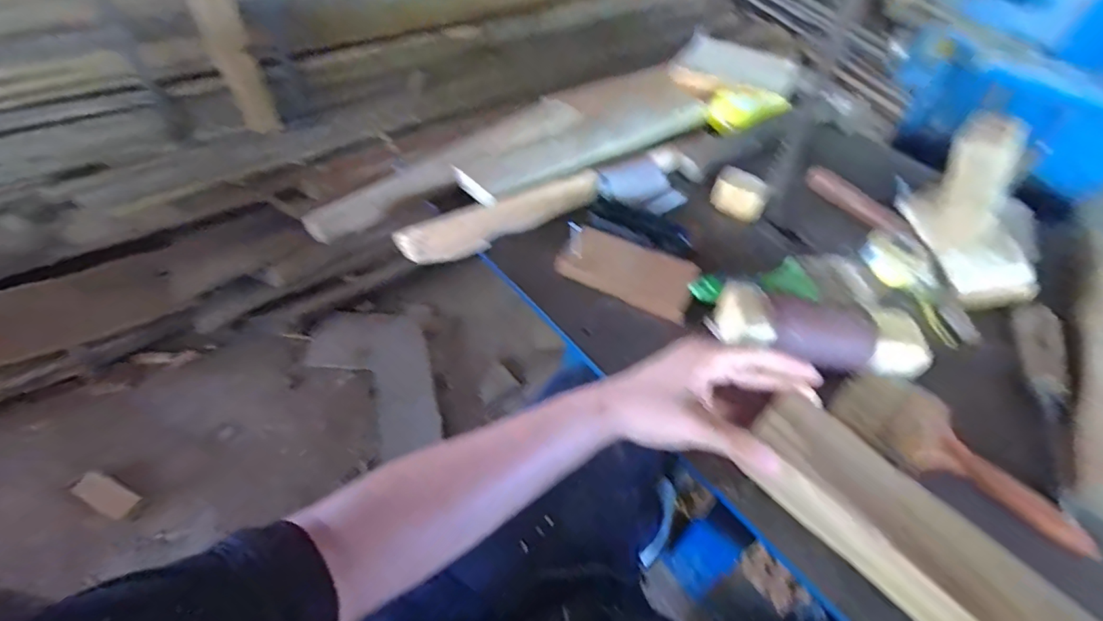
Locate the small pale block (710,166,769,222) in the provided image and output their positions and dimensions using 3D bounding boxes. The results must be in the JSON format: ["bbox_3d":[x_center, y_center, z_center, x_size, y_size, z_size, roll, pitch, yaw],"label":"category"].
[{"bbox_3d":[0.231,-0.140,0.628,0.064,0.048,0.031,26,51,16],"label":"small pale block"}]

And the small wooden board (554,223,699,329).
[{"bbox_3d":[0.079,-0.043,0.524,0.135,0.009,0.070,24,64,2],"label":"small wooden board"}]

